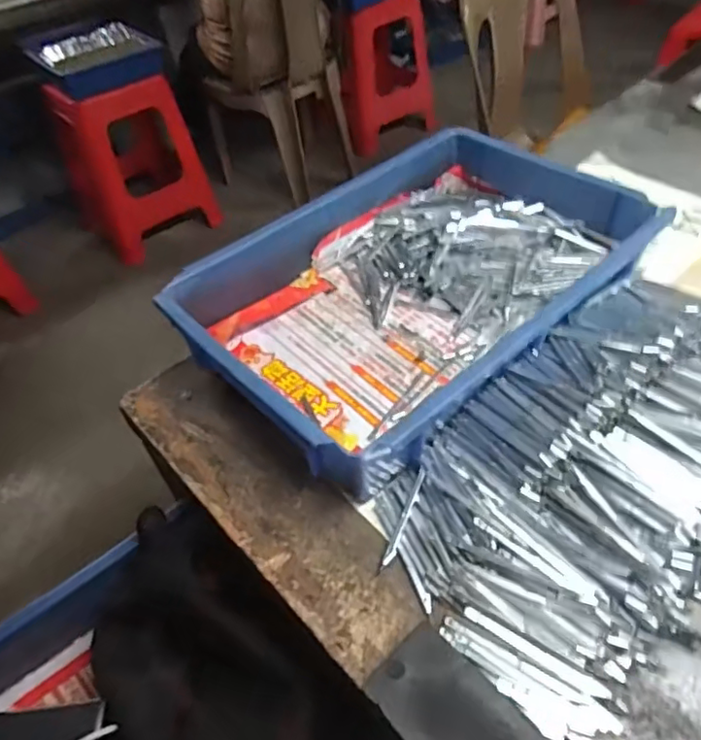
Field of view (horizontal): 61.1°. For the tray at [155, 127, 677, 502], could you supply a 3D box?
[{"bbox_3d":[0.068,-0.088,0.580,0.416,0.076,0.277,-36,53,-25],"label":"tray"}]

